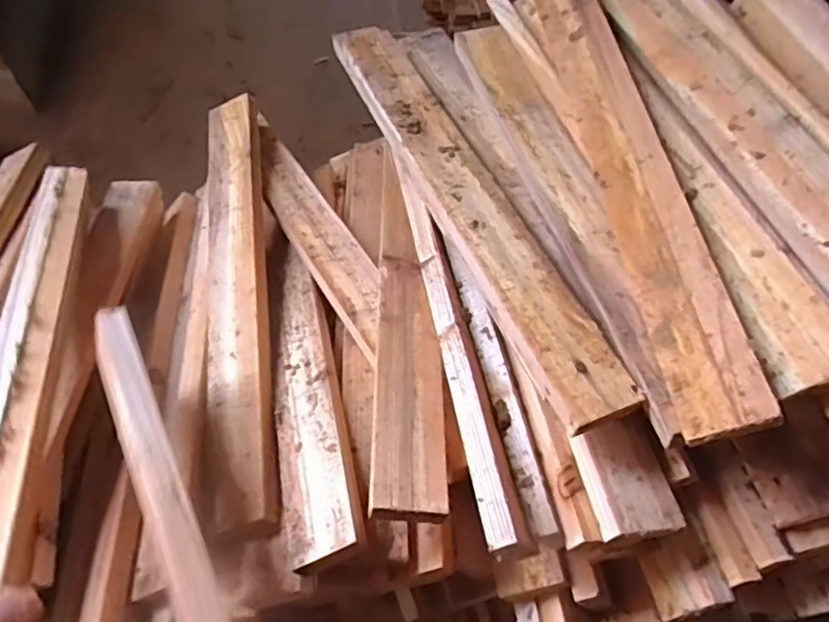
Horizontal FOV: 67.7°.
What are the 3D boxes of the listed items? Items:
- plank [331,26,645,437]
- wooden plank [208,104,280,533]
[{"bbox_3d":[0.033,-0.109,0.521,0.060,0.018,0.472,-19,56,-14],"label":"plank"},{"bbox_3d":[-0.162,-0.029,0.575,0.061,0.023,0.454,-19,58,13],"label":"wooden plank"}]

